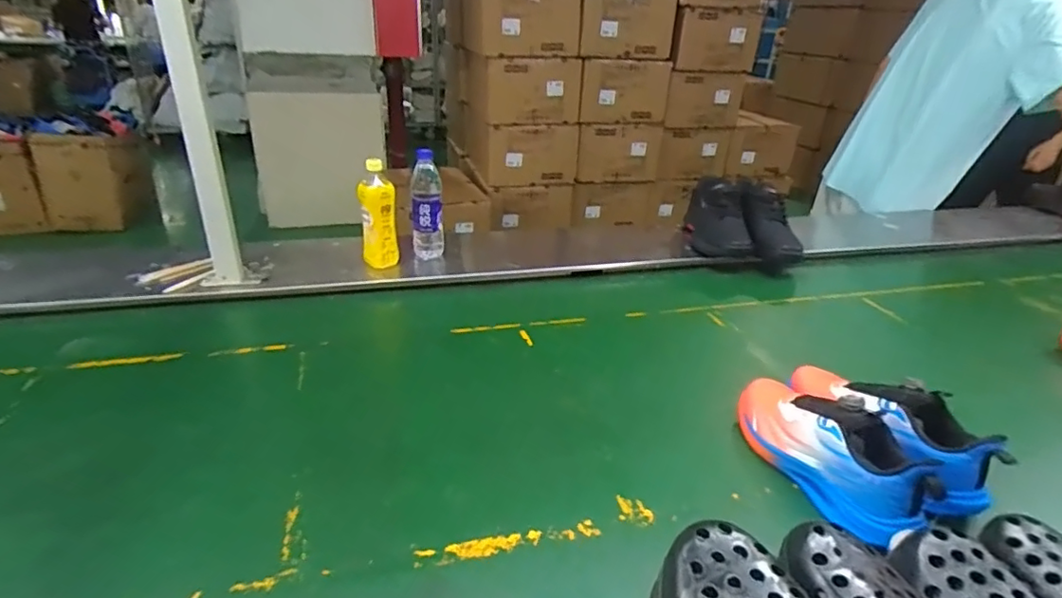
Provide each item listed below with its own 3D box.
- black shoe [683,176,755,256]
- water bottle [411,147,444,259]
[{"bbox_3d":[0.465,-0.202,1.388,0.134,0.144,0.228,7,27,5],"label":"black shoe"},{"bbox_3d":[-0.226,-0.191,1.218,0.066,0.235,0.061,-2,27,-13],"label":"water bottle"}]

